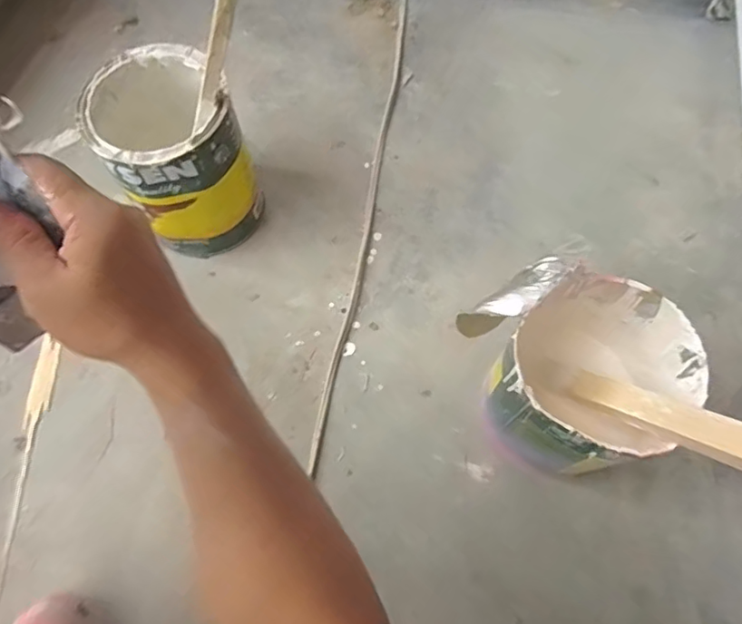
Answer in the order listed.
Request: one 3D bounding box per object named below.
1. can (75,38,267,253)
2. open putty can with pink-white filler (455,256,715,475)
[{"bbox_3d":[-0.245,-0.200,0.716,0.150,0.212,0.191,-28,70,-10],"label":"can"},{"bbox_3d":[0.215,0.065,0.600,0.171,0.212,0.188,0,67,1],"label":"open putty can with pink-white filler"}]

